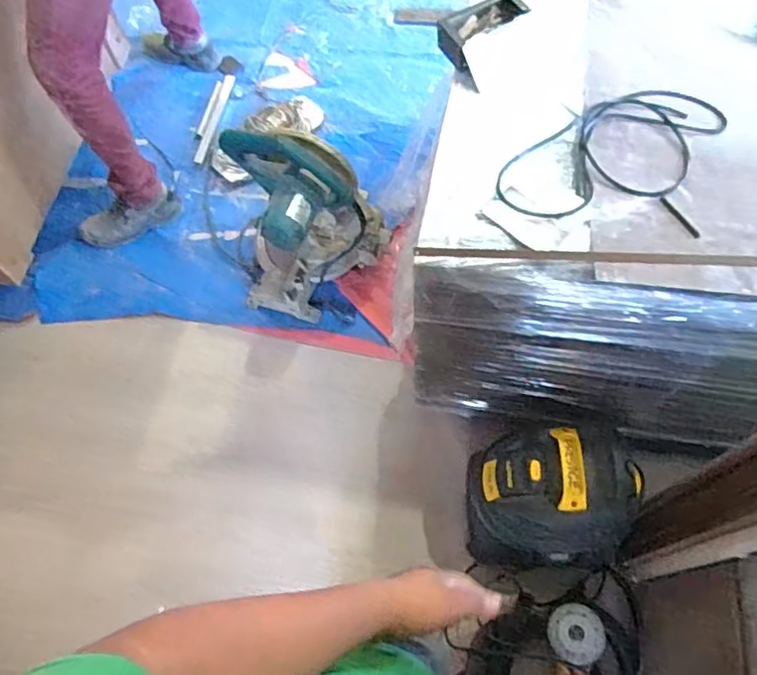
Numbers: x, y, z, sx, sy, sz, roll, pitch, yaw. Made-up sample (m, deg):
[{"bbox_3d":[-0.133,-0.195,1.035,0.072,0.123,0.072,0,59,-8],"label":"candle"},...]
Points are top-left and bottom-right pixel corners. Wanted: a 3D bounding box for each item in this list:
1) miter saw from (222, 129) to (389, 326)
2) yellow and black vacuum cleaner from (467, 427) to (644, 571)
[{"bbox_3d":[-0.182,-0.313,1.519,0.369,0.462,0.332,-2,62,2],"label":"miter saw"},{"bbox_3d":[0.335,0.301,1.193,0.284,0.331,0.265,2,63,4],"label":"yellow and black vacuum cleaner"}]

